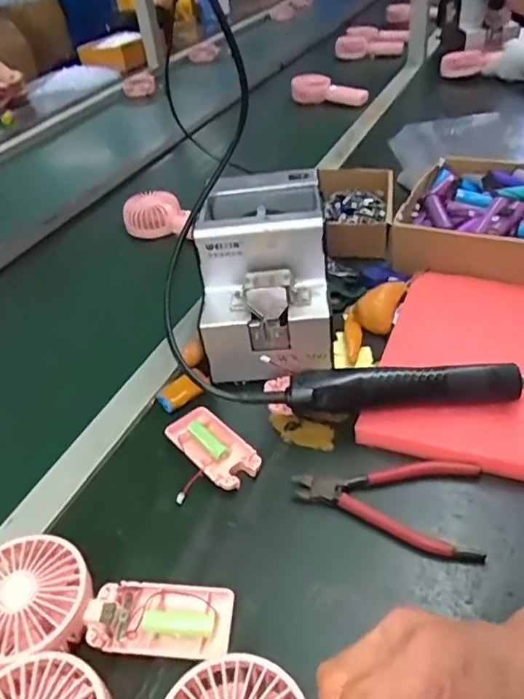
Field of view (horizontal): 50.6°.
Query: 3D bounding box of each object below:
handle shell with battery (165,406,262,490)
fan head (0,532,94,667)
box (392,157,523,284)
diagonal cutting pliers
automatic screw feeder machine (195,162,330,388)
[{"bbox_3d":[-0.044,0.090,0.503,0.046,0.016,0.094,-33,44,-26],"label":"handle shell with battery"},{"bbox_3d":[-0.163,0.173,0.383,0.088,0.033,0.087,-6,39,5],"label":"fan head"},{"bbox_3d":[0.295,-0.168,0.695,0.220,0.072,0.210,12,44,24],"label":"box"},{"bbox_3d":[0.098,0.122,0.441,0.144,0.015,0.082,0,40,12],"label":"diagonal cutting pliers"},{"bbox_3d":[0.003,-0.078,0.580,0.124,0.146,0.173,-5,39,5],"label":"automatic screw feeder machine"}]

